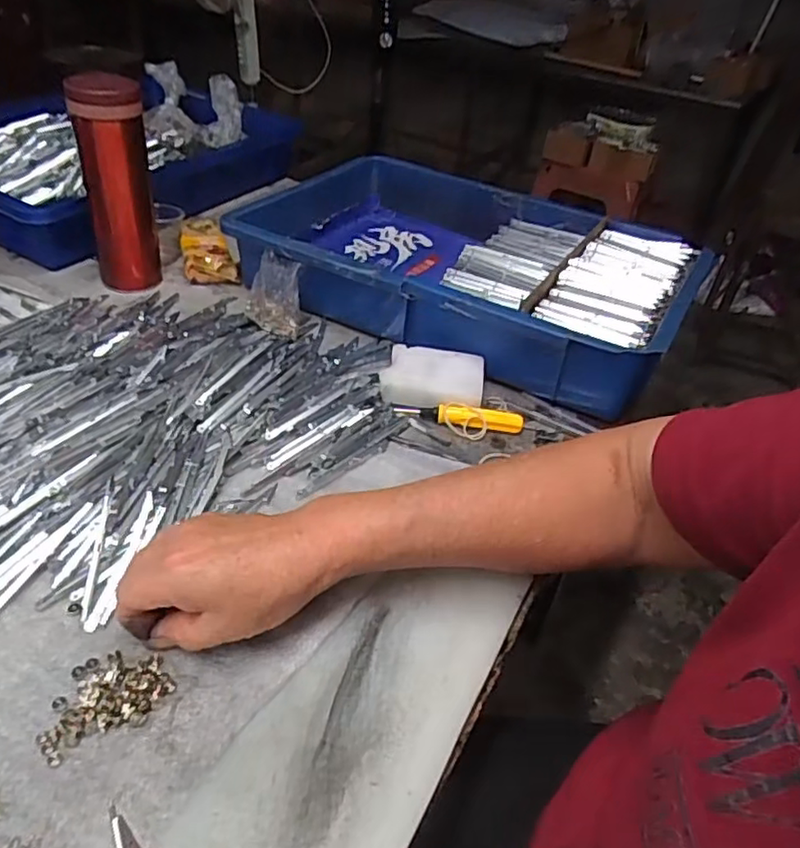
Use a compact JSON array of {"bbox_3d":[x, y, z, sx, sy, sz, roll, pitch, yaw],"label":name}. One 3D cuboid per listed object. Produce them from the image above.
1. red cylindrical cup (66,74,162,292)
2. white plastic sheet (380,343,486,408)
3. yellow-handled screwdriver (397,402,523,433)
[{"bbox_3d":[-0.266,-0.223,0.615,0.059,0.187,0.053,-10,41,-21],"label":"red cylindrical cup"},{"bbox_3d":[0.029,-0.040,0.560,0.082,0.022,0.062,10,38,3],"label":"white plastic sheet"},{"bbox_3d":[0.049,-0.008,0.537,0.104,0.014,0.015,7,38,0],"label":"yellow-handled screwdriver"}]

